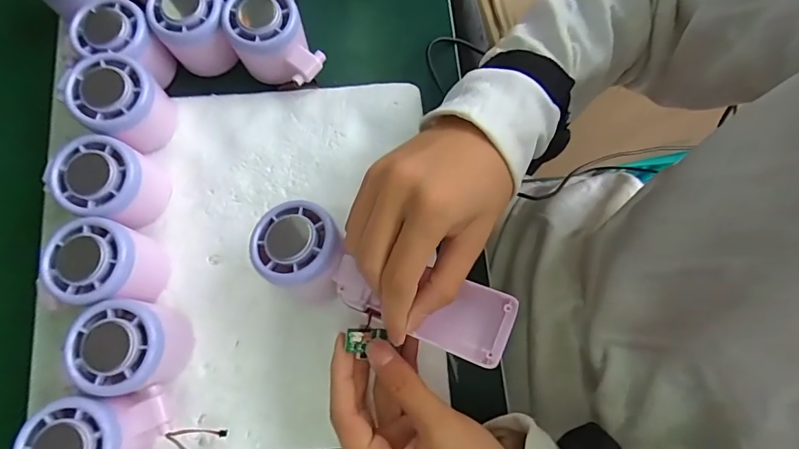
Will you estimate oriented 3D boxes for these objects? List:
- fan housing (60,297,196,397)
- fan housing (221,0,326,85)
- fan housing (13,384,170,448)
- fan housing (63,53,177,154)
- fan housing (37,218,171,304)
[{"bbox_3d":[-0.172,0.079,0.298,0.054,0.060,0.057,6,77,1],"label":"fan housing"},{"bbox_3d":[-0.098,-0.141,0.356,0.054,0.049,0.072,-34,79,-8],"label":"fan housing"},{"bbox_3d":[-0.181,0.133,0.285,0.071,0.060,0.056,-9,77,-3],"label":"fan housing"},{"bbox_3d":[-0.199,-0.086,0.334,0.054,0.054,0.053,0,77,-1],"label":"fan housing"},{"bbox_3d":[-0.197,0.027,0.312,0.054,0.057,0.053,0,77,-1],"label":"fan housing"}]

